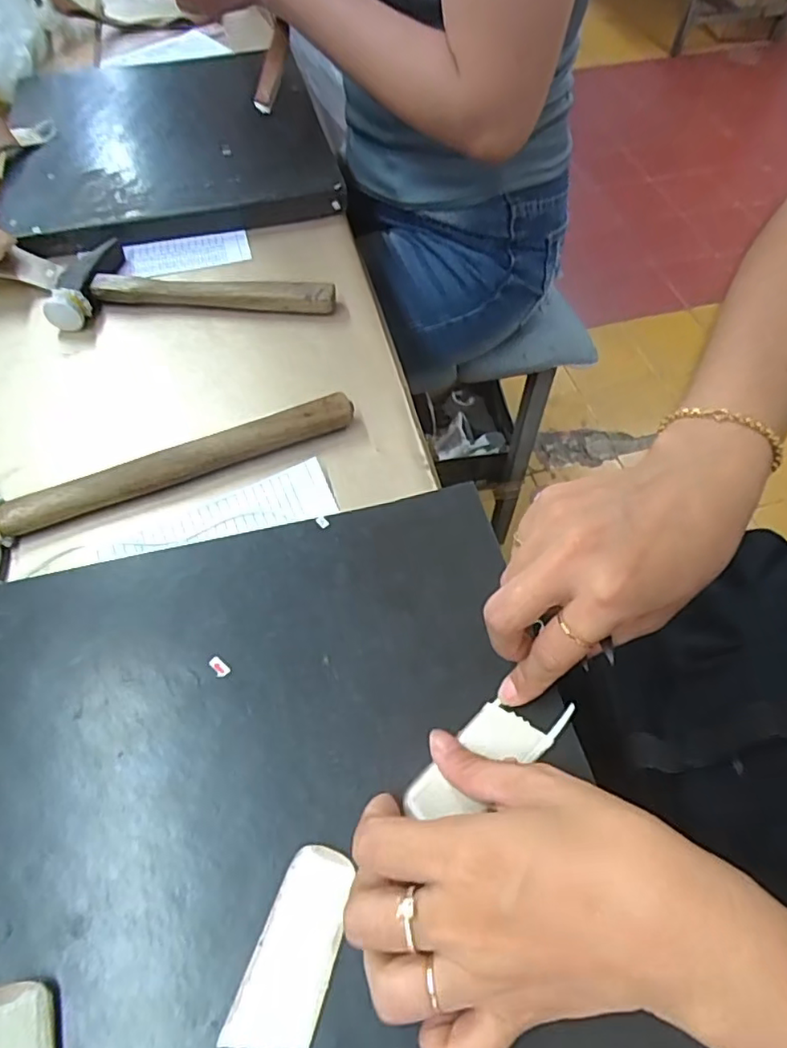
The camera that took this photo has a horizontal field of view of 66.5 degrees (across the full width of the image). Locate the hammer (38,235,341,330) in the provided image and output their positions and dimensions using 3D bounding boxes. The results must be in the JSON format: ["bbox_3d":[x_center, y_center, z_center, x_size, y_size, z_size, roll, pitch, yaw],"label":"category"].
[{"bbox_3d":[-0.158,-0.200,0.489,0.214,0.024,0.087,-5,58,-2],"label":"hammer"}]

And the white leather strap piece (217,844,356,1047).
[{"bbox_3d":[-0.038,0.171,0.242,0.032,0.006,0.071,18,60,11],"label":"white leather strap piece"}]

